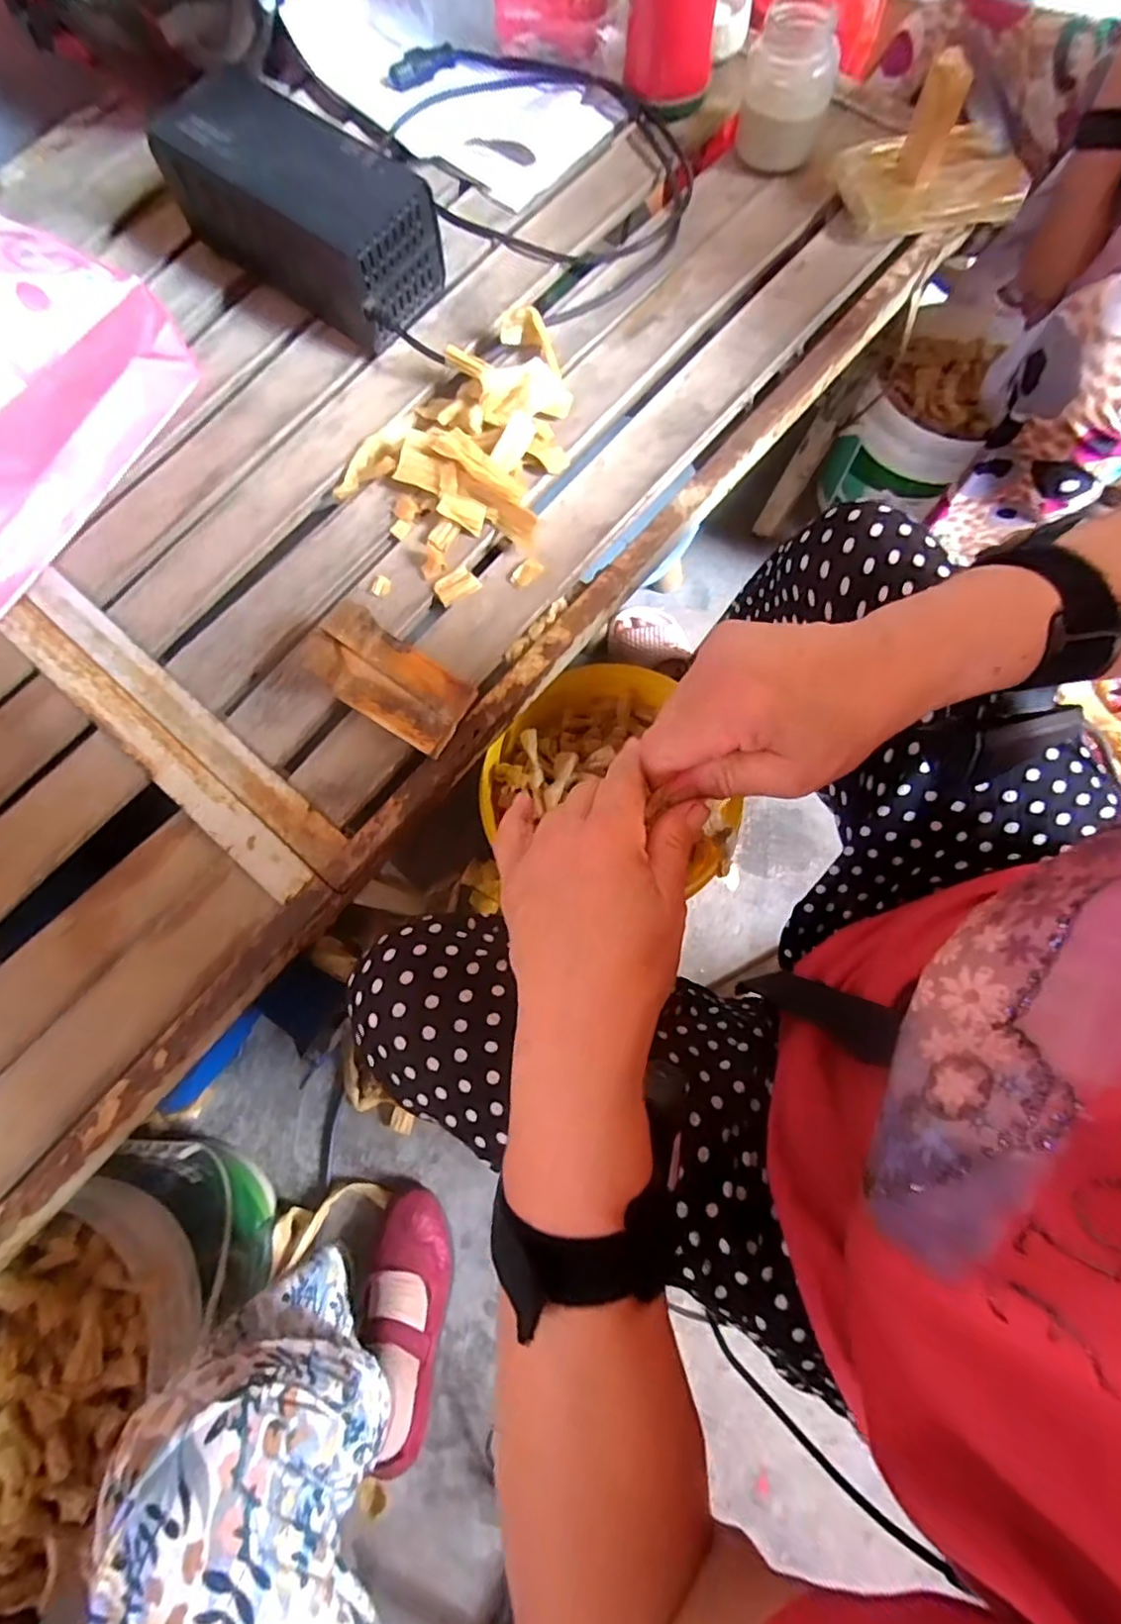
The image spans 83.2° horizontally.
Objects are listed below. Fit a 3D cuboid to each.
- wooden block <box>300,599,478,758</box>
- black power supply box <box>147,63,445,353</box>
[{"bbox_3d":[-0.124,-0.098,0.471,0.108,0.063,0.065,30,78,9],"label":"wooden block"},{"bbox_3d":[-0.219,-0.511,0.542,0.215,0.094,0.097,33,78,9],"label":"black power supply box"}]

